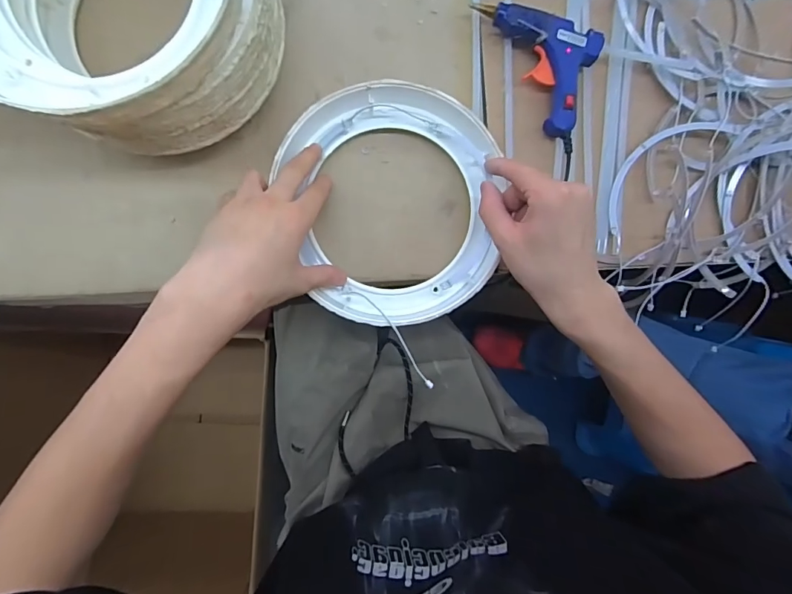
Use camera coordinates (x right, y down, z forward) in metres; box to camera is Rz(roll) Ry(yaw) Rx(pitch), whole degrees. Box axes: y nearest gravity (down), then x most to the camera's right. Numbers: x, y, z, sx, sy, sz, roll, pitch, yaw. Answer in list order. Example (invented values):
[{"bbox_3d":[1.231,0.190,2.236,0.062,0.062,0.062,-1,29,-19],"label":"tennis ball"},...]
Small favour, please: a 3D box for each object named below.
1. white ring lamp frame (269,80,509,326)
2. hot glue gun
[{"bbox_3d":[-0.007,-0.083,0.397,0.196,0.037,0.212,1,88,-6],"label":"white ring lamp frame"},{"bbox_3d":[0.157,-0.223,0.421,0.086,0.026,0.174,-31,92,-6],"label":"hot glue gun"}]

